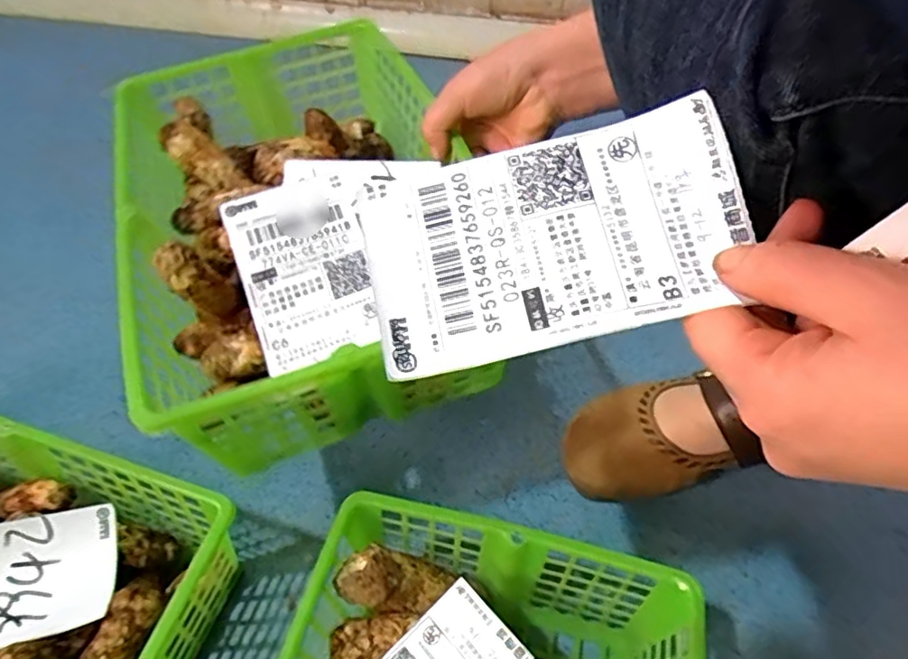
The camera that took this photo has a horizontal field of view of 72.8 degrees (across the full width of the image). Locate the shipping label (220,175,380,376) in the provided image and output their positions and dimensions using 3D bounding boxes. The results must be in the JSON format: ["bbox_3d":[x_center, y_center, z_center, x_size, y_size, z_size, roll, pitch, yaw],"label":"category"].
[{"bbox_3d":[-0.091,-0.039,0.372,0.074,0.008,0.120,-20,72,-7],"label":"shipping label"}]

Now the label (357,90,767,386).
[{"bbox_3d":[0.034,-0.032,0.212,0.129,0.009,0.078,-14,71,2],"label":"label"}]

